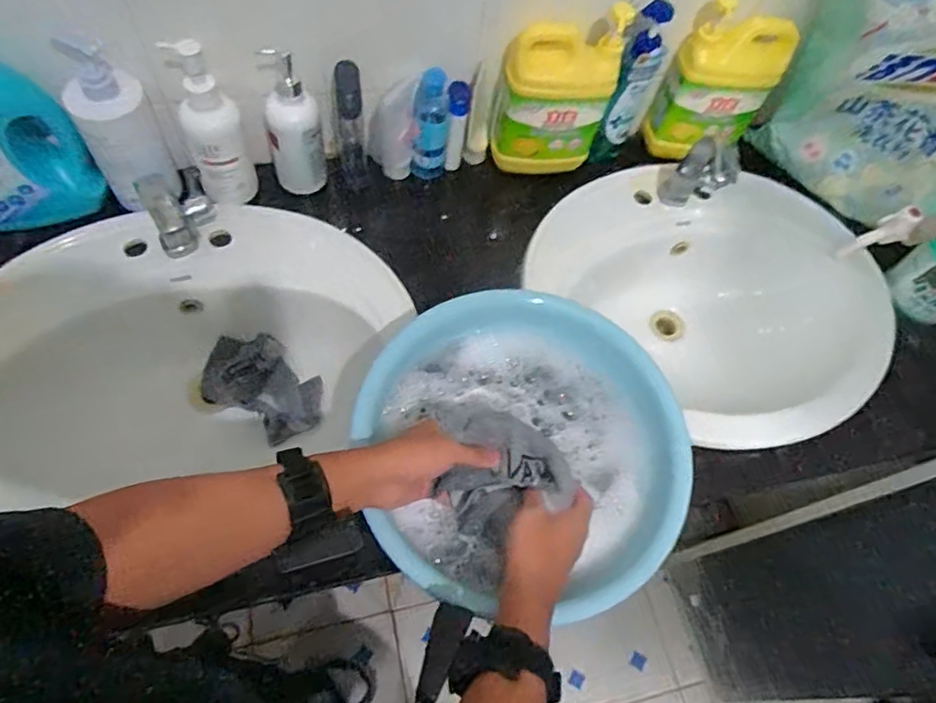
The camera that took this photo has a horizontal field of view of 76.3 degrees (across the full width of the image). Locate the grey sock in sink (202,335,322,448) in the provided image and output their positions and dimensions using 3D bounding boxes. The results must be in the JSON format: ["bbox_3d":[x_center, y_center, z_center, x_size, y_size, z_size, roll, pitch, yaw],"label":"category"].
[{"bbox_3d":[-0.273,0.040,0.797,0.186,0.066,0.113,32,63,14],"label":"grey sock in sink"}]

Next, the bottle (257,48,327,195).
[{"bbox_3d":[-0.227,-0.288,0.773,0.070,0.192,0.055,-13,66,-14],"label":"bottle"}]

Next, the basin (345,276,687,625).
[{"bbox_3d":[0.047,0.095,0.604,0.287,0.088,0.320,-9,61,-9],"label":"basin"}]

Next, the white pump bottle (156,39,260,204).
[{"bbox_3d":[-0.321,-0.280,0.740,0.070,0.218,0.084,-21,68,-18],"label":"white pump bottle"}]

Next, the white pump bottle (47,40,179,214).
[{"bbox_3d":[-0.415,-0.262,0.717,0.082,0.182,0.092,-14,66,-15],"label":"white pump bottle"}]

